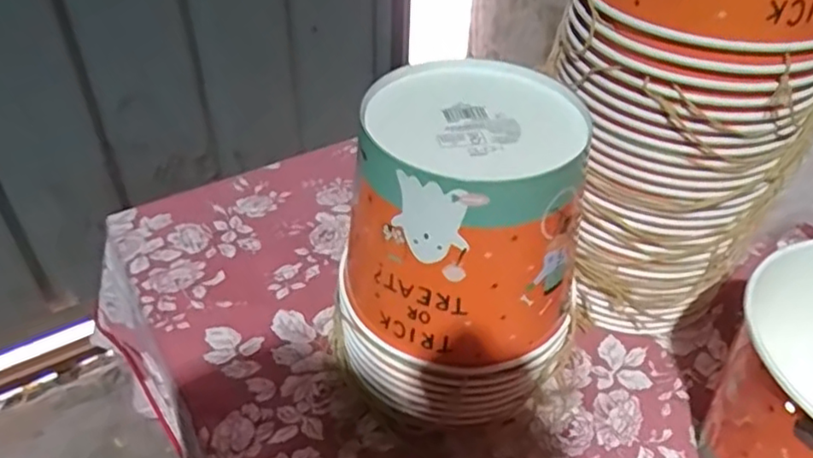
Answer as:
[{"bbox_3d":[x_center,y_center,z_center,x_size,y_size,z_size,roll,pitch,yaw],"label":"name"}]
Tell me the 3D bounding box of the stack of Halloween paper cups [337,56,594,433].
[{"bbox_3d":[0.035,0.024,0.418,0.148,0.201,0.129,9,42,8],"label":"stack of Halloween paper cups"}]

